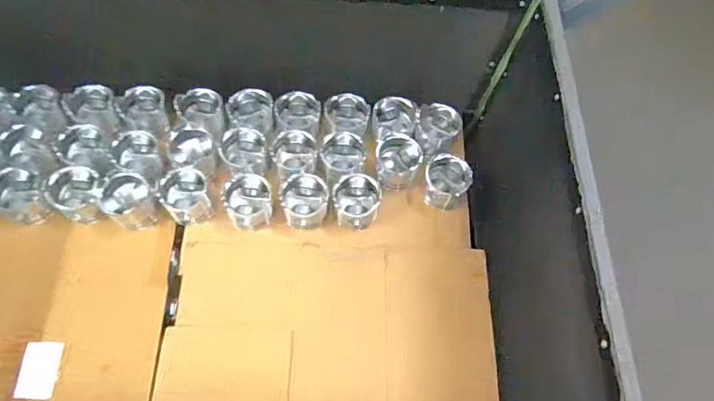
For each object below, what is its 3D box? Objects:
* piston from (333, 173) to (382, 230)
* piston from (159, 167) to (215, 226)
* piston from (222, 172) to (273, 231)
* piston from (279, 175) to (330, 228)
[{"bbox_3d":[0.000,0.005,0.959,0.088,0.083,0.087,1,66,-2],"label":"piston"},{"bbox_3d":[-0.332,-0.009,0.944,0.084,0.084,0.090,1,66,-2],"label":"piston"},{"bbox_3d":[-0.211,0.002,0.951,0.088,0.080,0.092,1,66,-2],"label":"piston"},{"bbox_3d":[-0.101,0.007,0.955,0.086,0.080,0.091,2,66,-2],"label":"piston"}]

